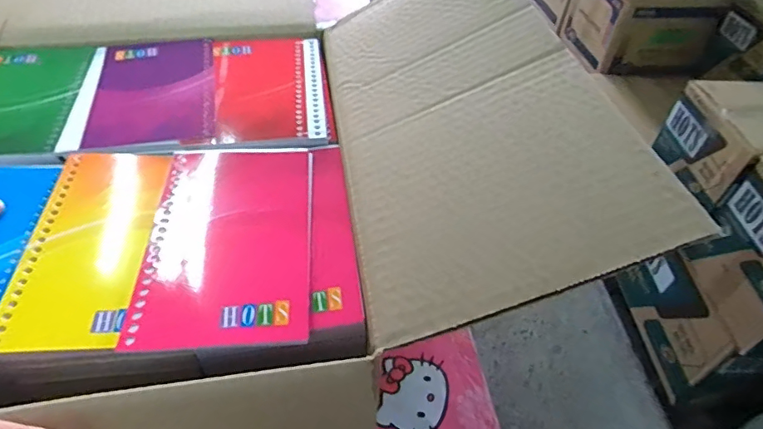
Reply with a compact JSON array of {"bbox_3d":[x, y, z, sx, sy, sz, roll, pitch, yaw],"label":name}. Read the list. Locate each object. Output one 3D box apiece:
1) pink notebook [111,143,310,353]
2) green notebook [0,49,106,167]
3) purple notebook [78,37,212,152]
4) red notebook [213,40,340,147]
[{"bbox_3d":[-0.078,0.010,0.256,0.077,0.007,0.129,-2,47,-4],"label":"pink notebook"},{"bbox_3d":[-0.243,-0.076,0.331,0.092,0.006,0.136,-8,48,-10],"label":"green notebook"},{"bbox_3d":[-0.159,-0.089,0.346,0.076,0.004,0.125,-9,48,-10],"label":"purple notebook"},{"bbox_3d":[-0.078,-0.091,0.351,0.079,0.008,0.134,-9,48,-10],"label":"red notebook"}]

